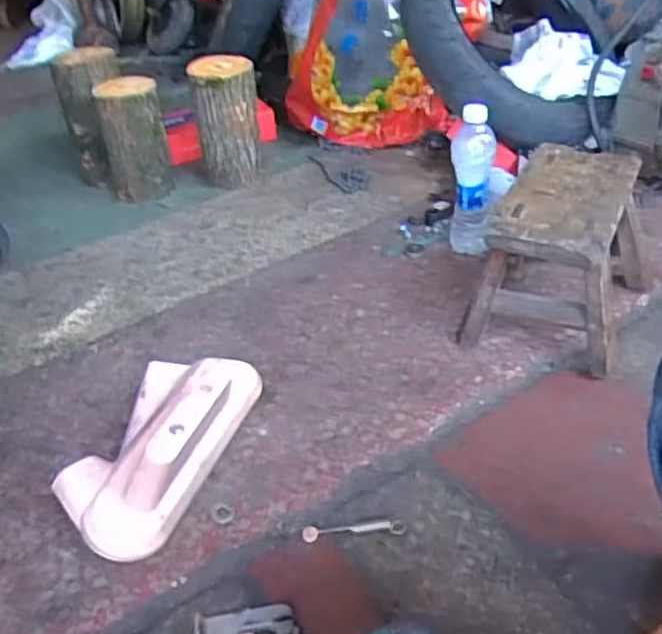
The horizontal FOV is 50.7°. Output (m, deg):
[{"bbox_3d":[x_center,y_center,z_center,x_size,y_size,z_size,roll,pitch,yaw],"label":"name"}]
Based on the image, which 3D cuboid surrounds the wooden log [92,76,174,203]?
[{"bbox_3d":[-0.365,-0.325,1.305,0.114,0.207,0.101,-13,38,-11],"label":"wooden log"}]

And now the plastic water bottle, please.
[{"bbox_3d":[0.211,-0.202,1.048,0.065,0.222,0.076,3,38,11],"label":"plastic water bottle"}]

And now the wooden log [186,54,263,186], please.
[{"bbox_3d":[-0.194,-0.364,1.318,0.117,0.221,0.096,-7,38,-3],"label":"wooden log"}]

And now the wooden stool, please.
[{"bbox_3d":[0.298,-0.078,0.894,0.184,0.190,0.259,17,43,26],"label":"wooden stool"}]

